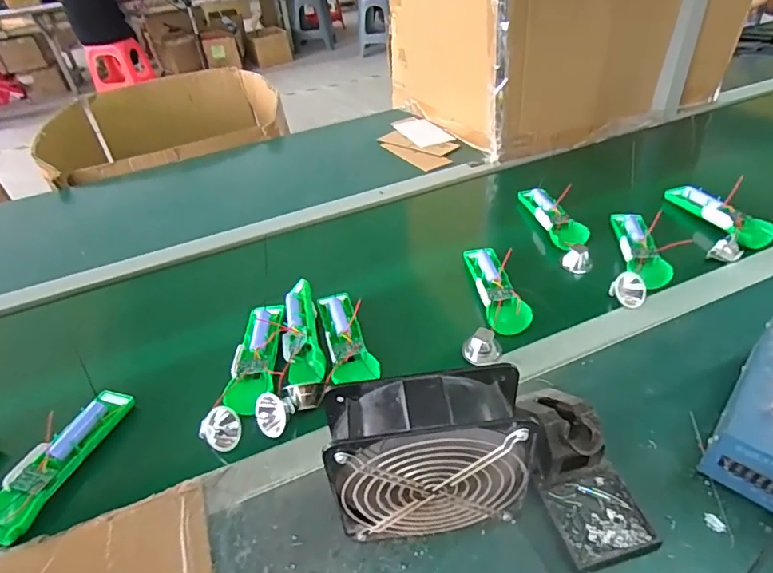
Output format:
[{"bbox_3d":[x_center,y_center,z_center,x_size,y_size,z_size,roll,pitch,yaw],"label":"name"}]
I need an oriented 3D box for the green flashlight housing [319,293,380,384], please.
[{"bbox_3d":[-0.047,0.056,0.589,0.052,0.031,0.140,-11,41,-6],"label":"green flashlight housing"}]

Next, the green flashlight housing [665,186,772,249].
[{"bbox_3d":[0.481,-0.106,0.703,0.057,0.030,0.146,-18,42,-14],"label":"green flashlight housing"}]

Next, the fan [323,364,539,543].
[{"bbox_3d":[0.034,0.138,0.386,0.145,0.150,0.062,-6,40,0],"label":"fan"}]

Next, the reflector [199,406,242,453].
[{"bbox_3d":[-0.170,0.146,0.504,0.038,0.042,0.024,-50,24,-14],"label":"reflector"}]

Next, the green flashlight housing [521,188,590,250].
[{"bbox_3d":[0.245,-0.108,0.739,0.042,0.029,0.149,-15,41,-11],"label":"green flashlight housing"}]

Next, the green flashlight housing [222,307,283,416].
[{"bbox_3d":[-0.152,0.080,0.585,0.058,0.033,0.157,-4,40,2],"label":"green flashlight housing"}]

